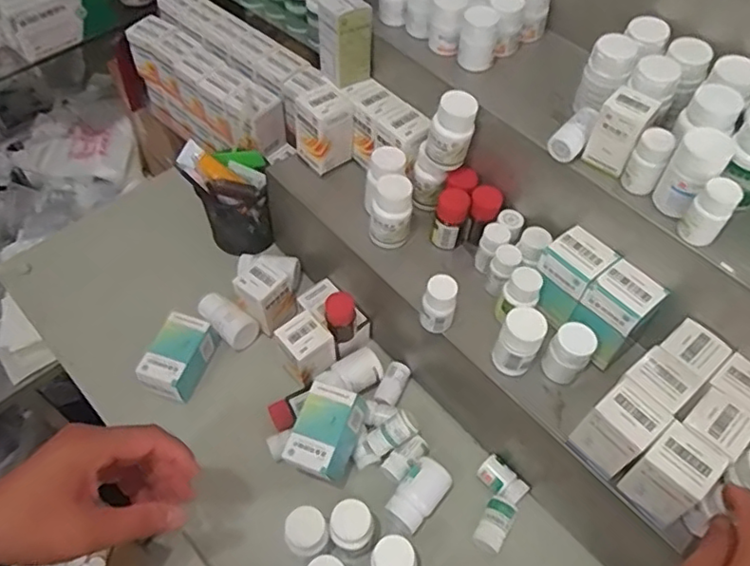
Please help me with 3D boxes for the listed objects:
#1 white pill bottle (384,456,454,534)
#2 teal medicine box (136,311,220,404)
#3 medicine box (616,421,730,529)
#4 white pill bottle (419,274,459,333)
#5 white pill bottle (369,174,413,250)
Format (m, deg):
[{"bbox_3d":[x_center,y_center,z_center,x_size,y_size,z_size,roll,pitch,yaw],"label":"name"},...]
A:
[{"bbox_3d":[0.040,0.195,0.558,0.037,0.033,0.060,39,63,23],"label":"white pill bottle"},{"bbox_3d":[-0.204,0.078,0.632,0.049,0.052,0.082,15,56,9],"label":"teal medicine box"},{"bbox_3d":[0.205,0.133,0.422,0.043,0.052,0.041,-39,64,-24],"label":"medicine box"},{"bbox_3d":[0.054,0.018,0.512,0.027,0.048,0.027,10,56,6],"label":"white pill bottle"},{"bbox_3d":[0.016,-0.066,0.565,0.037,0.069,0.031,7,55,4],"label":"white pill bottle"}]

